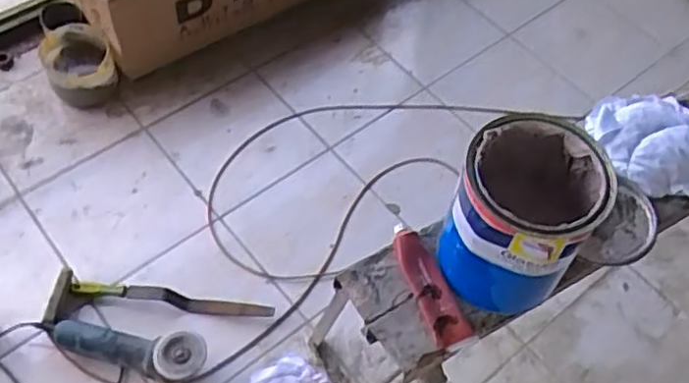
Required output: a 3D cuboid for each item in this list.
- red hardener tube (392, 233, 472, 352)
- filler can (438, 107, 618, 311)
[{"bbox_3d":[0.110,0.122,0.892,0.044,0.013,0.161,-16,59,-14],"label":"red hardener tube"},{"bbox_3d":[0.209,0.032,0.842,0.167,0.196,0.163,22,58,10],"label":"filler can"}]

